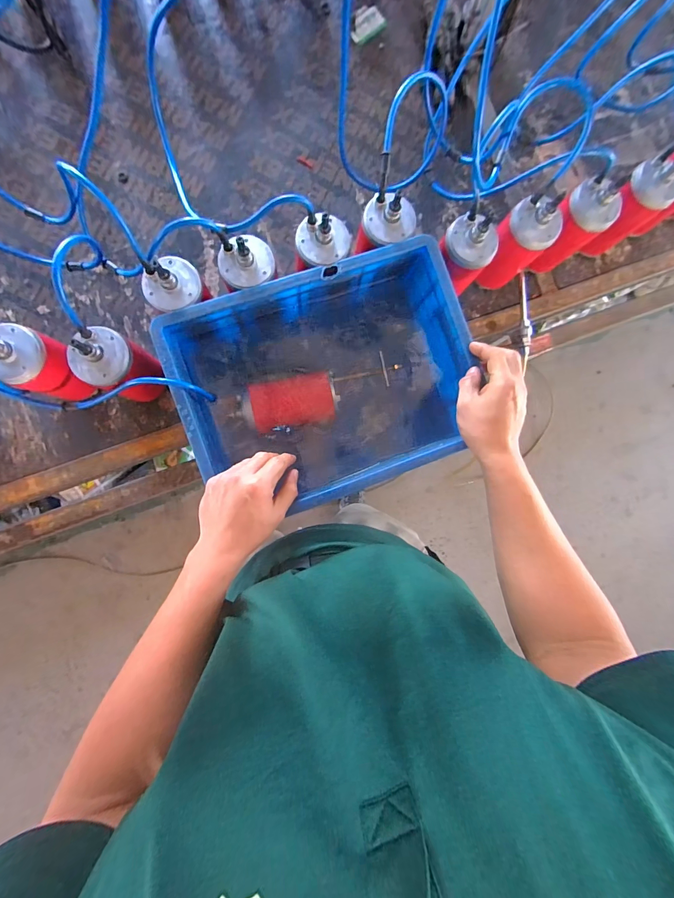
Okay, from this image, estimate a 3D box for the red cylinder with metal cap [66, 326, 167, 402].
[{"bbox_3d":[-0.301,-0.114,0.500,0.070,0.178,0.075,0,91,-6],"label":"red cylinder with metal cap"}]

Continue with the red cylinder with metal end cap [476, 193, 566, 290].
[{"bbox_3d":[0.283,-0.325,0.564,0.070,0.163,0.077,-38,94,-4],"label":"red cylinder with metal end cap"}]

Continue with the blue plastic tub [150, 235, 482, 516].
[{"bbox_3d":[-0.014,-0.096,0.522,0.388,0.135,0.283,-19,93,-6],"label":"blue plastic tub"}]

